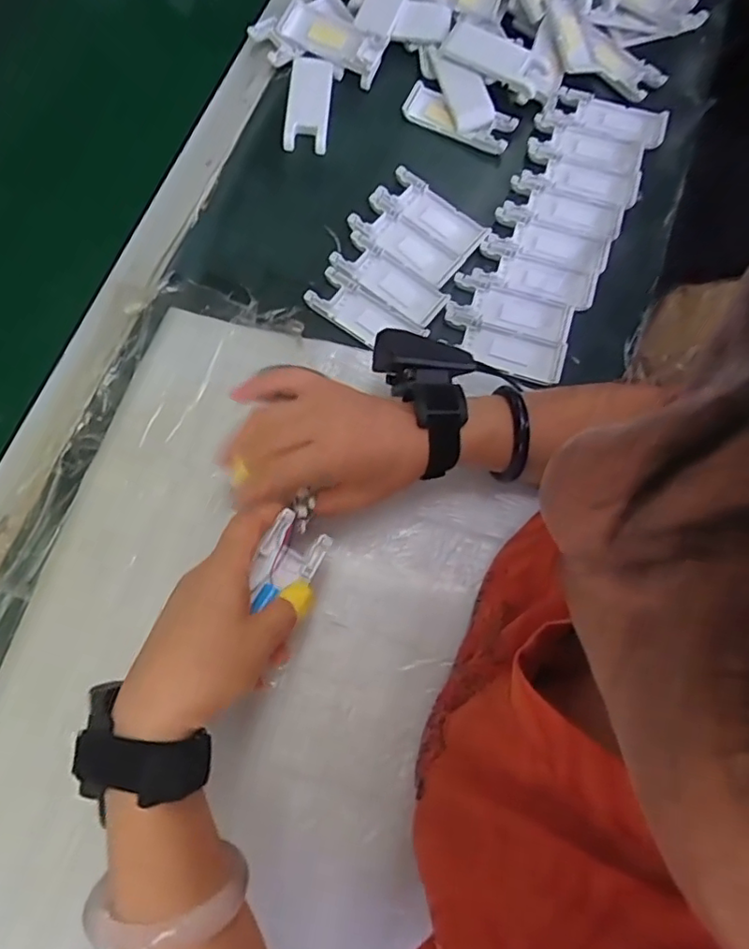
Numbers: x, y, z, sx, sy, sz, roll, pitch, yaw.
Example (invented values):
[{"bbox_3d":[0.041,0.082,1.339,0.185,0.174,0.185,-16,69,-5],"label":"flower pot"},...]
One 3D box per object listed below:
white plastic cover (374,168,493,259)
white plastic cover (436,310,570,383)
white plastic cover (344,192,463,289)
[{"bbox_3d":[0.053,-0.234,0.525,0.101,0.014,0.042,39,76,9],"label":"white plastic cover"},{"bbox_3d":[0.107,-0.107,0.491,0.101,0.007,0.042,17,74,2],"label":"white plastic cover"},{"bbox_3d":[0.030,-0.207,0.517,0.101,0.011,0.042,37,75,8],"label":"white plastic cover"}]

